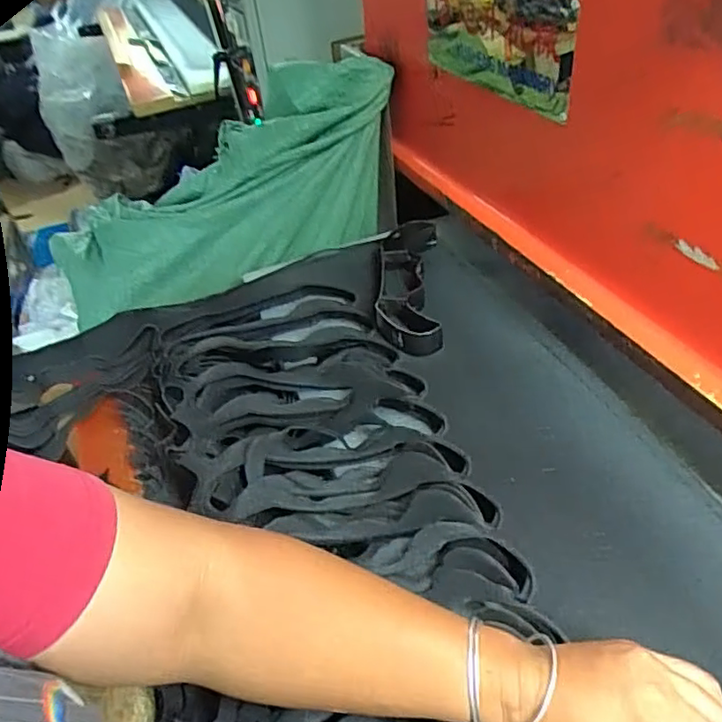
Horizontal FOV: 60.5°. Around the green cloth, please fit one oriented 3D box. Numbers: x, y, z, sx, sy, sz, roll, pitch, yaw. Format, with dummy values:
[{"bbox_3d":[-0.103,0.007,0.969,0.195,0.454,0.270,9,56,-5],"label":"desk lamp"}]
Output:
[{"bbox_3d":[-0.205,-0.238,0.960,0.611,0.239,0.212,-23,35,20],"label":"green cloth"}]

